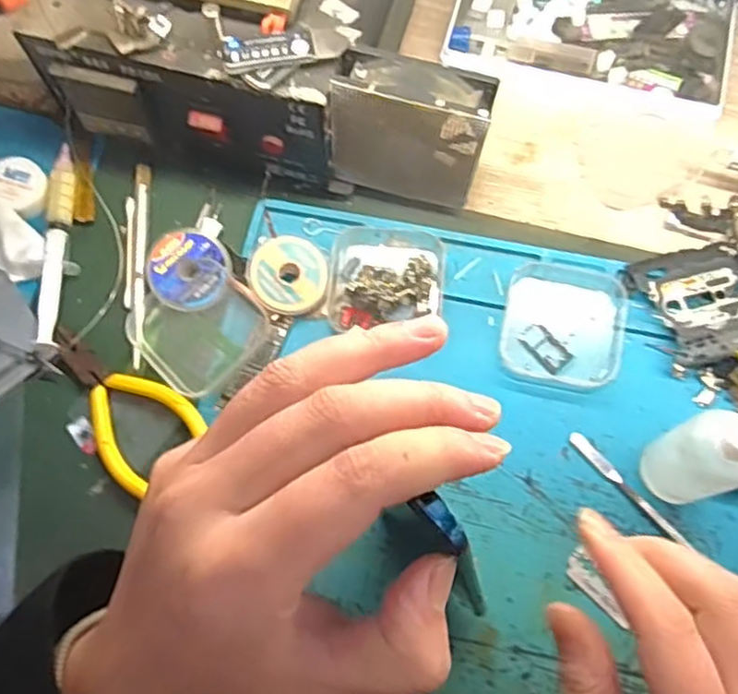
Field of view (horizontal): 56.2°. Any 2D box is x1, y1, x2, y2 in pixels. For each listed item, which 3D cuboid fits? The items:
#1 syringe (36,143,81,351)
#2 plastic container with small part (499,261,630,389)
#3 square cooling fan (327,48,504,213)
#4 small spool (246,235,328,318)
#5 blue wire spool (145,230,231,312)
[{"bbox_3d":[-0.177,-0.058,0.395,0.017,0.013,0.123,-5,70,-2],"label":"syringe"},{"bbox_3d":[0.107,-0.014,0.381,0.063,0.013,0.070,13,71,5],"label":"plastic container with small part"},{"bbox_3d":[0.021,-0.115,0.379,0.081,0.087,0.029,11,71,4],"label":"square cooling fan"},{"bbox_3d":[-0.044,-0.039,0.386,0.042,0.017,0.044,0,70,0],"label":"small spool"},{"bbox_3d":[-0.102,-0.042,0.390,0.043,0.015,0.042,0,70,0],"label":"blue wire spool"}]

